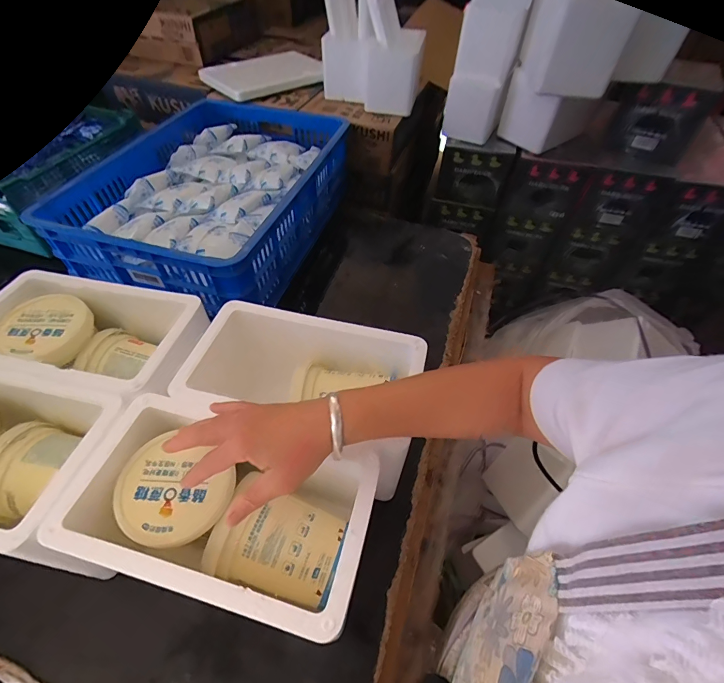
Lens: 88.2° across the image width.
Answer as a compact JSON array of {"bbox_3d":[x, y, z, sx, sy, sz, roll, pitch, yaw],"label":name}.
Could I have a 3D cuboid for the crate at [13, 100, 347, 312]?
[{"bbox_3d":[-0.331,-0.311,0.838,0.466,0.175,0.596,14,53,8],"label":"crate"}]

